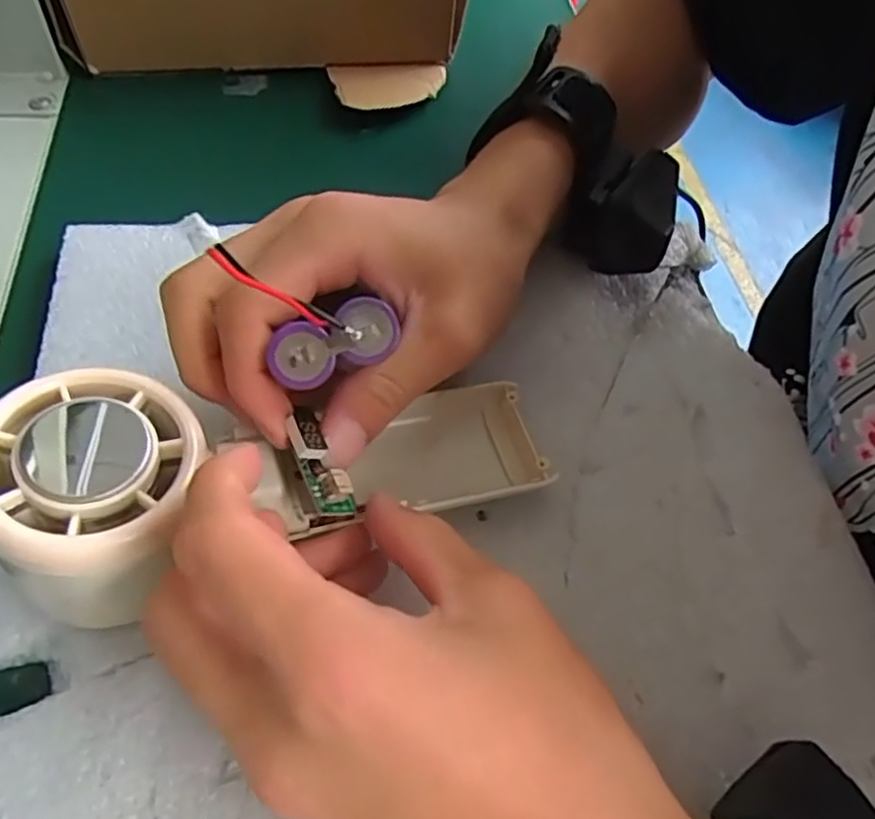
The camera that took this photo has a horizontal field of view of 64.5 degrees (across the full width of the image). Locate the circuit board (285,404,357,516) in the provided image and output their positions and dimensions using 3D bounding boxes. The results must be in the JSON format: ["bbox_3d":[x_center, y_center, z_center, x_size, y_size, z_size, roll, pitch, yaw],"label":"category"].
[{"bbox_3d":[-0.033,0.016,0.196,0.012,0.008,0.031,-27,105,-21],"label":"circuit board"}]

